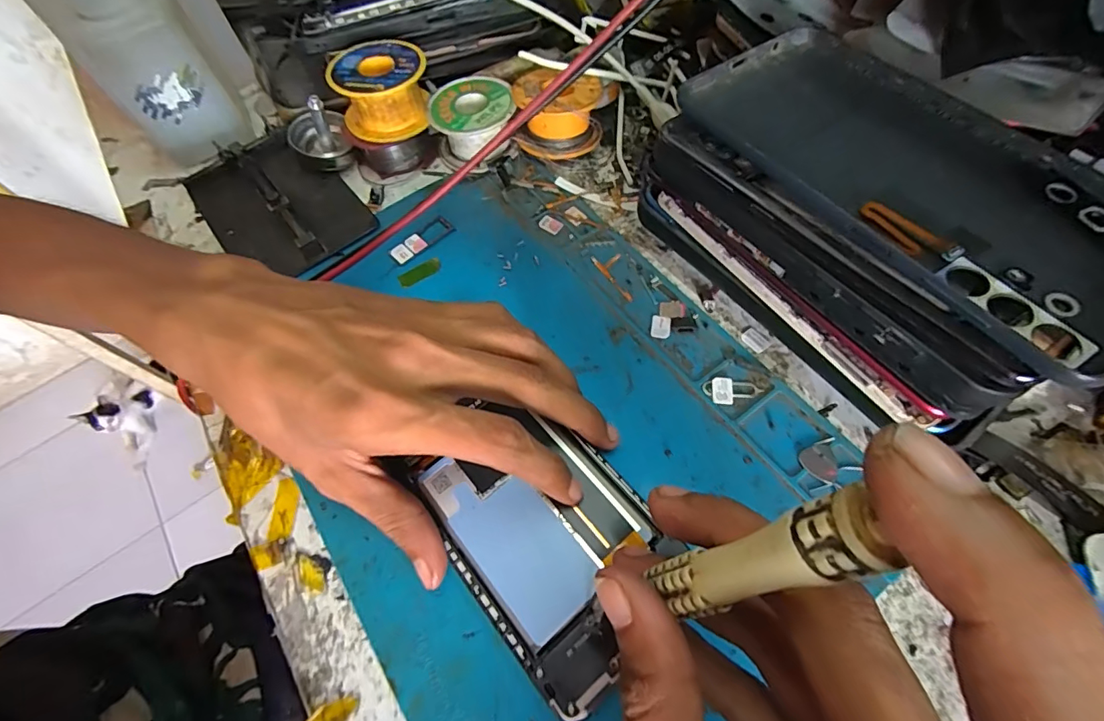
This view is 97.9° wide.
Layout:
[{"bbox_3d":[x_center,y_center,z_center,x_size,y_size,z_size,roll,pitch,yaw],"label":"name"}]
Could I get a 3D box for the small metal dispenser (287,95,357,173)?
[{"bbox_3d":[-0.145,-0.142,0.296,0.033,0.040,0.041,-24,63,-8],"label":"small metal dispenser"}]

